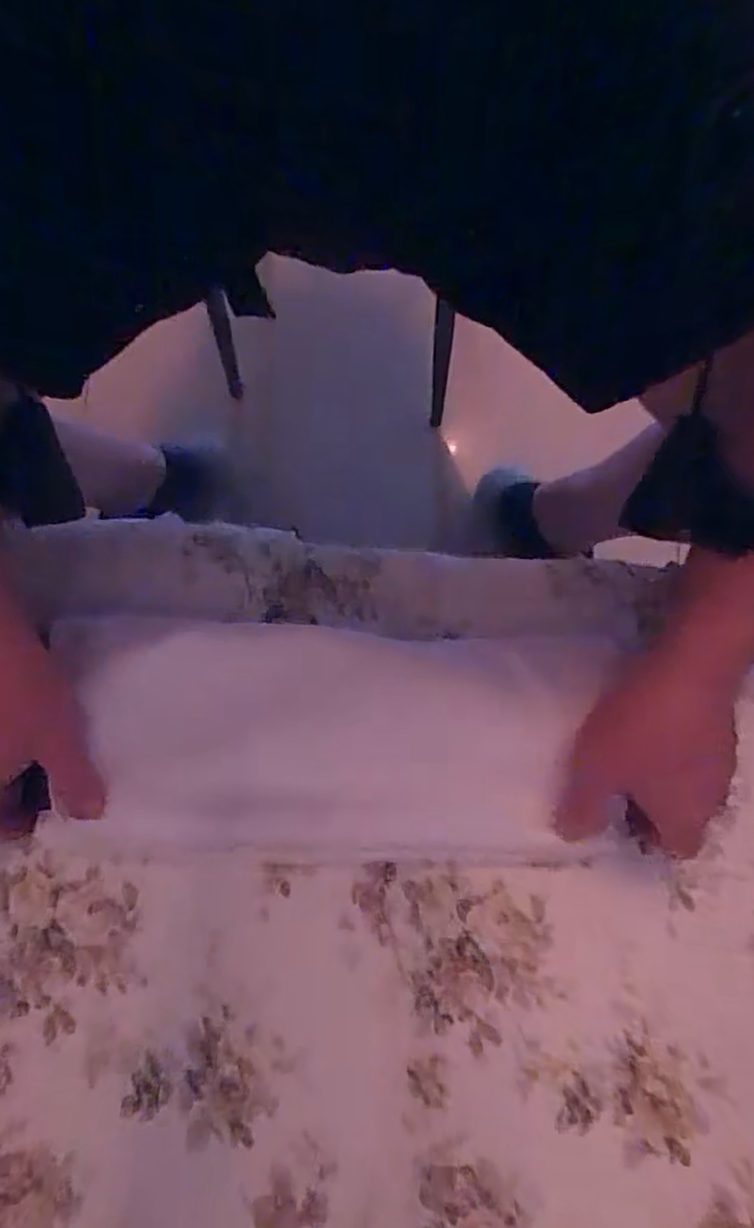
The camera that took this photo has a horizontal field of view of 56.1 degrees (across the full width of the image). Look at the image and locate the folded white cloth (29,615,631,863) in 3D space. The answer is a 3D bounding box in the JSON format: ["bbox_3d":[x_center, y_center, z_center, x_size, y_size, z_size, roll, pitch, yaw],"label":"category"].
[{"bbox_3d":[-0.037,0.086,0.490,0.374,0.032,0.160,1,80,4],"label":"folded white cloth"}]

